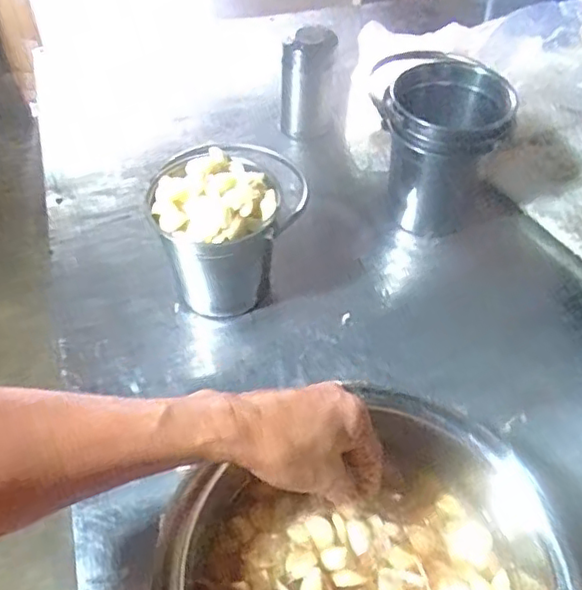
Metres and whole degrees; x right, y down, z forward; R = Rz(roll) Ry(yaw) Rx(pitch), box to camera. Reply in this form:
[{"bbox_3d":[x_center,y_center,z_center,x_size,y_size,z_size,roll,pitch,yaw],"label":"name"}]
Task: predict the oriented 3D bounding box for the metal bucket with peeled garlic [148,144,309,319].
[{"bbox_3d":[-0.082,-0.067,0.680,0.126,0.150,0.130,-13,53,-12],"label":"metal bucket with peeled garlic"}]

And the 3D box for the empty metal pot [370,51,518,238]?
[{"bbox_3d":[0.175,-0.166,0.756,0.143,0.189,0.110,-7,52,-7],"label":"empty metal pot"}]

